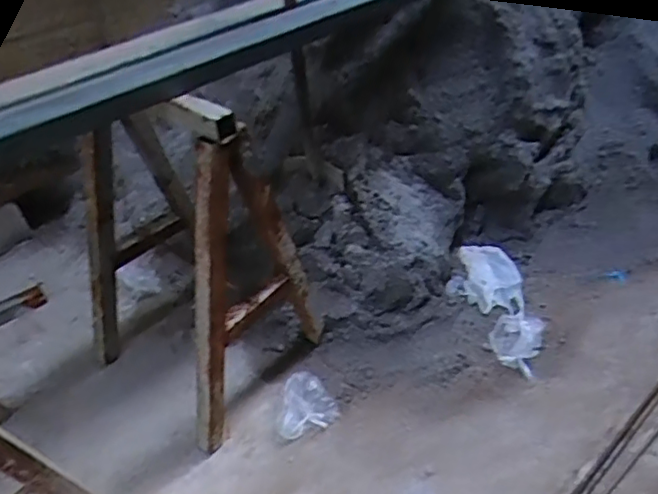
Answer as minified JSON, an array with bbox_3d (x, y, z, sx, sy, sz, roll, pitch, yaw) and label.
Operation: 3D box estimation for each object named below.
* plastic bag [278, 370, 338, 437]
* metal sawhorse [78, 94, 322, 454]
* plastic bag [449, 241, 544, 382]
[{"bbox_3d":[-0.078,0.429,1.634,0.169,0.045,0.168,-23,45,-24],"label":"plastic bag"},{"bbox_3d":[-0.377,-0.008,1.529,0.520,0.831,0.463,24,46,27],"label":"metal sawhorse"},{"bbox_3d":[0.517,0.182,1.889,0.262,0.088,0.491,-4,40,-4],"label":"plastic bag"}]

